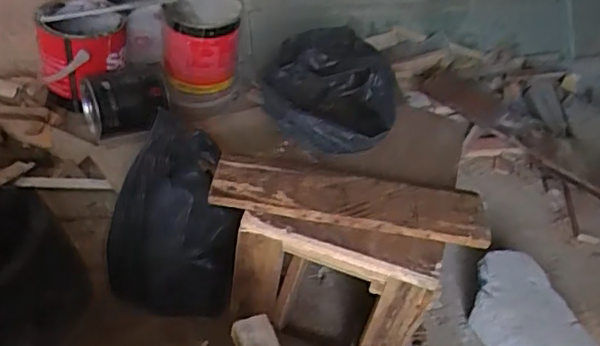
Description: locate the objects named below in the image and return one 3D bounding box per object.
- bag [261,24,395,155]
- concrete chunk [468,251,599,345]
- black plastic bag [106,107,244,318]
[{"bbox_3d":[0.036,-0.113,0.794,0.164,0.088,0.207,8,40,-4],"label":"bag"},{"bbox_3d":[0.318,0.213,0.826,0.125,0.070,0.211,-13,46,-24],"label":"concrete chunk"},{"bbox_3d":[-0.152,0.071,0.800,0.189,0.237,0.158,20,41,10],"label":"black plastic bag"}]

